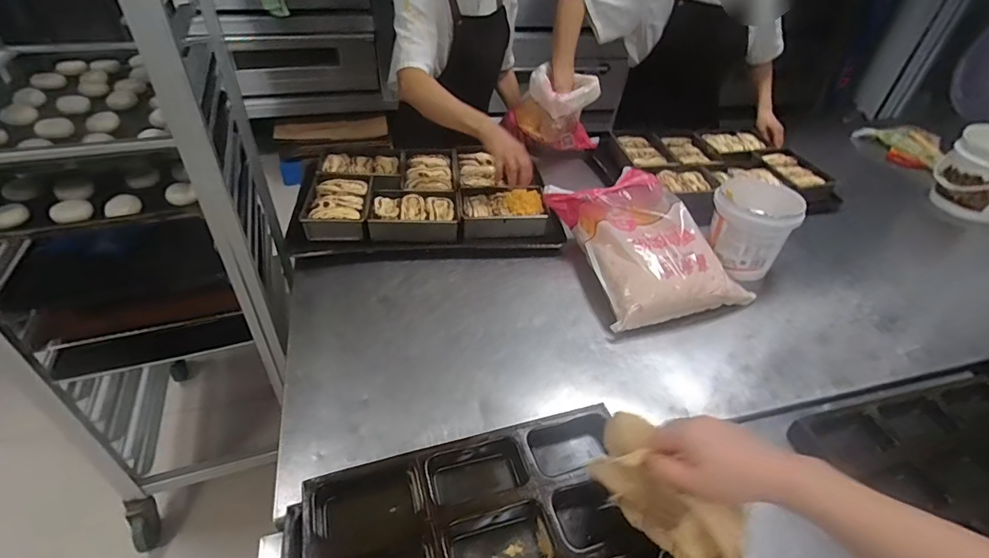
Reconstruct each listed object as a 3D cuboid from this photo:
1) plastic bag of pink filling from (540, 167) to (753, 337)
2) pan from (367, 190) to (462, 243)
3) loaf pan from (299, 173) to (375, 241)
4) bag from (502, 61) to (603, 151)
[{"bbox_3d":[0.309,-0.079,0.976,0.302,0.139,0.347,-9,43,-15],"label":"plastic bag of pink filling"},{"bbox_3d":[-0.178,-0.138,1.051,0.193,0.063,0.140,-5,42,-11],"label":"pan"},{"bbox_3d":[-0.346,-0.157,1.052,0.142,0.061,0.208,0,41,-5],"label":"loaf pan"},{"bbox_3d":[0.163,-0.476,1.315,0.149,0.203,0.247,-22,47,-27],"label":"bag"}]

